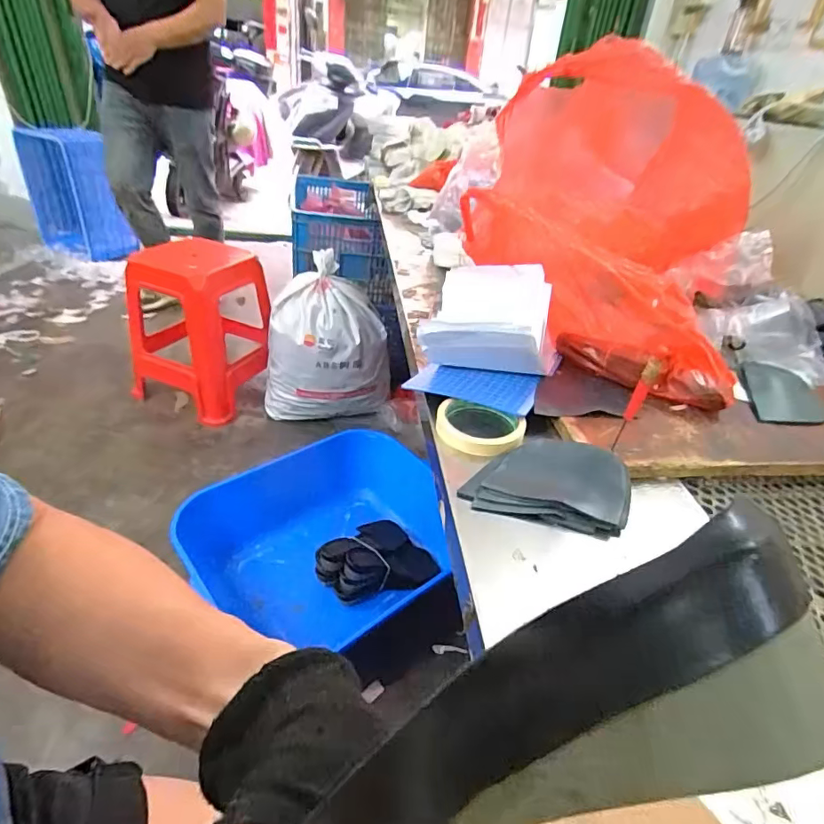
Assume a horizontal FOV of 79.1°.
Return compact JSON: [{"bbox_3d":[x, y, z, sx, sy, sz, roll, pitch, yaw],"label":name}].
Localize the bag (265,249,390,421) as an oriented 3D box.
[{"bbox_3d":[-0.279,-0.203,1.630,0.405,0.469,0.230,0,35,-8],"label":"bag"}]

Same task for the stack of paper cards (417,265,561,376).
[{"bbox_3d":[0.084,-0.086,0.576,0.142,0.147,0.082,21,37,21],"label":"stack of paper cards"}]

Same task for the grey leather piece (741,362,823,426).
[{"bbox_3d":[0.456,-0.022,0.609,0.094,0.017,0.139,15,35,13],"label":"grey leather piece"}]

